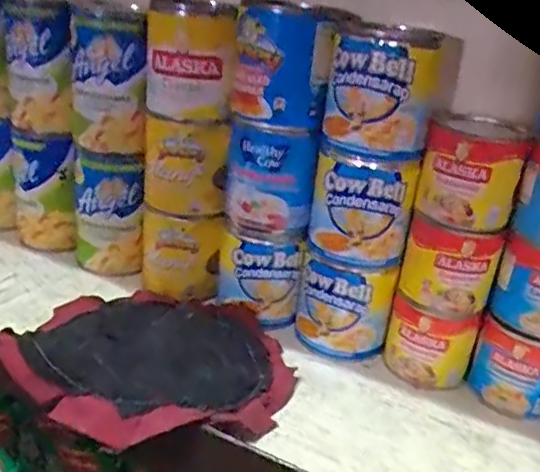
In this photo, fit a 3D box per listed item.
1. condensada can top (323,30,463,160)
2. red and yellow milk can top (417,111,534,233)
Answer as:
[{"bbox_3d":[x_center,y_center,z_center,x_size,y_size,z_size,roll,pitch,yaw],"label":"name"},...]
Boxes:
[{"bbox_3d":[0.082,-0.098,0.409,0.077,0.077,0.066,12,26,15],"label":"condensada can top"},{"bbox_3d":[0.136,-0.044,0.407,0.065,0.061,0.060,15,26,19],"label":"red and yellow milk can top"}]

